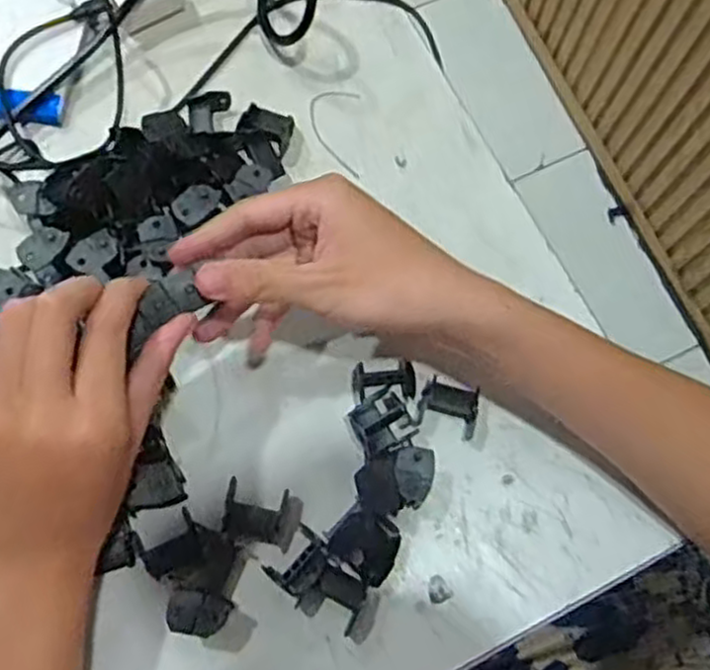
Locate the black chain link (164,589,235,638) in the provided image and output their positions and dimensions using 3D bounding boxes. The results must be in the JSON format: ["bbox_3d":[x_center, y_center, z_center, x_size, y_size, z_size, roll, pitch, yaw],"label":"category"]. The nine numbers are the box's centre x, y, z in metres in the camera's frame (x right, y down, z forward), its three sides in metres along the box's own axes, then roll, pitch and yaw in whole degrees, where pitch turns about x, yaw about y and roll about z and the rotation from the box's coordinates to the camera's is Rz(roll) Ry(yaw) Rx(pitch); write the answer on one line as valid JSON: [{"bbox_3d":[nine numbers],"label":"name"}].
[{"bbox_3d":[-0.078,0.140,0.382,0.029,0.024,0.020,12,72,2],"label":"black chain link"}]

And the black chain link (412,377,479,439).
[{"bbox_3d":[0.053,0.042,0.429,0.034,0.014,0.028,15,72,3],"label":"black chain link"}]

